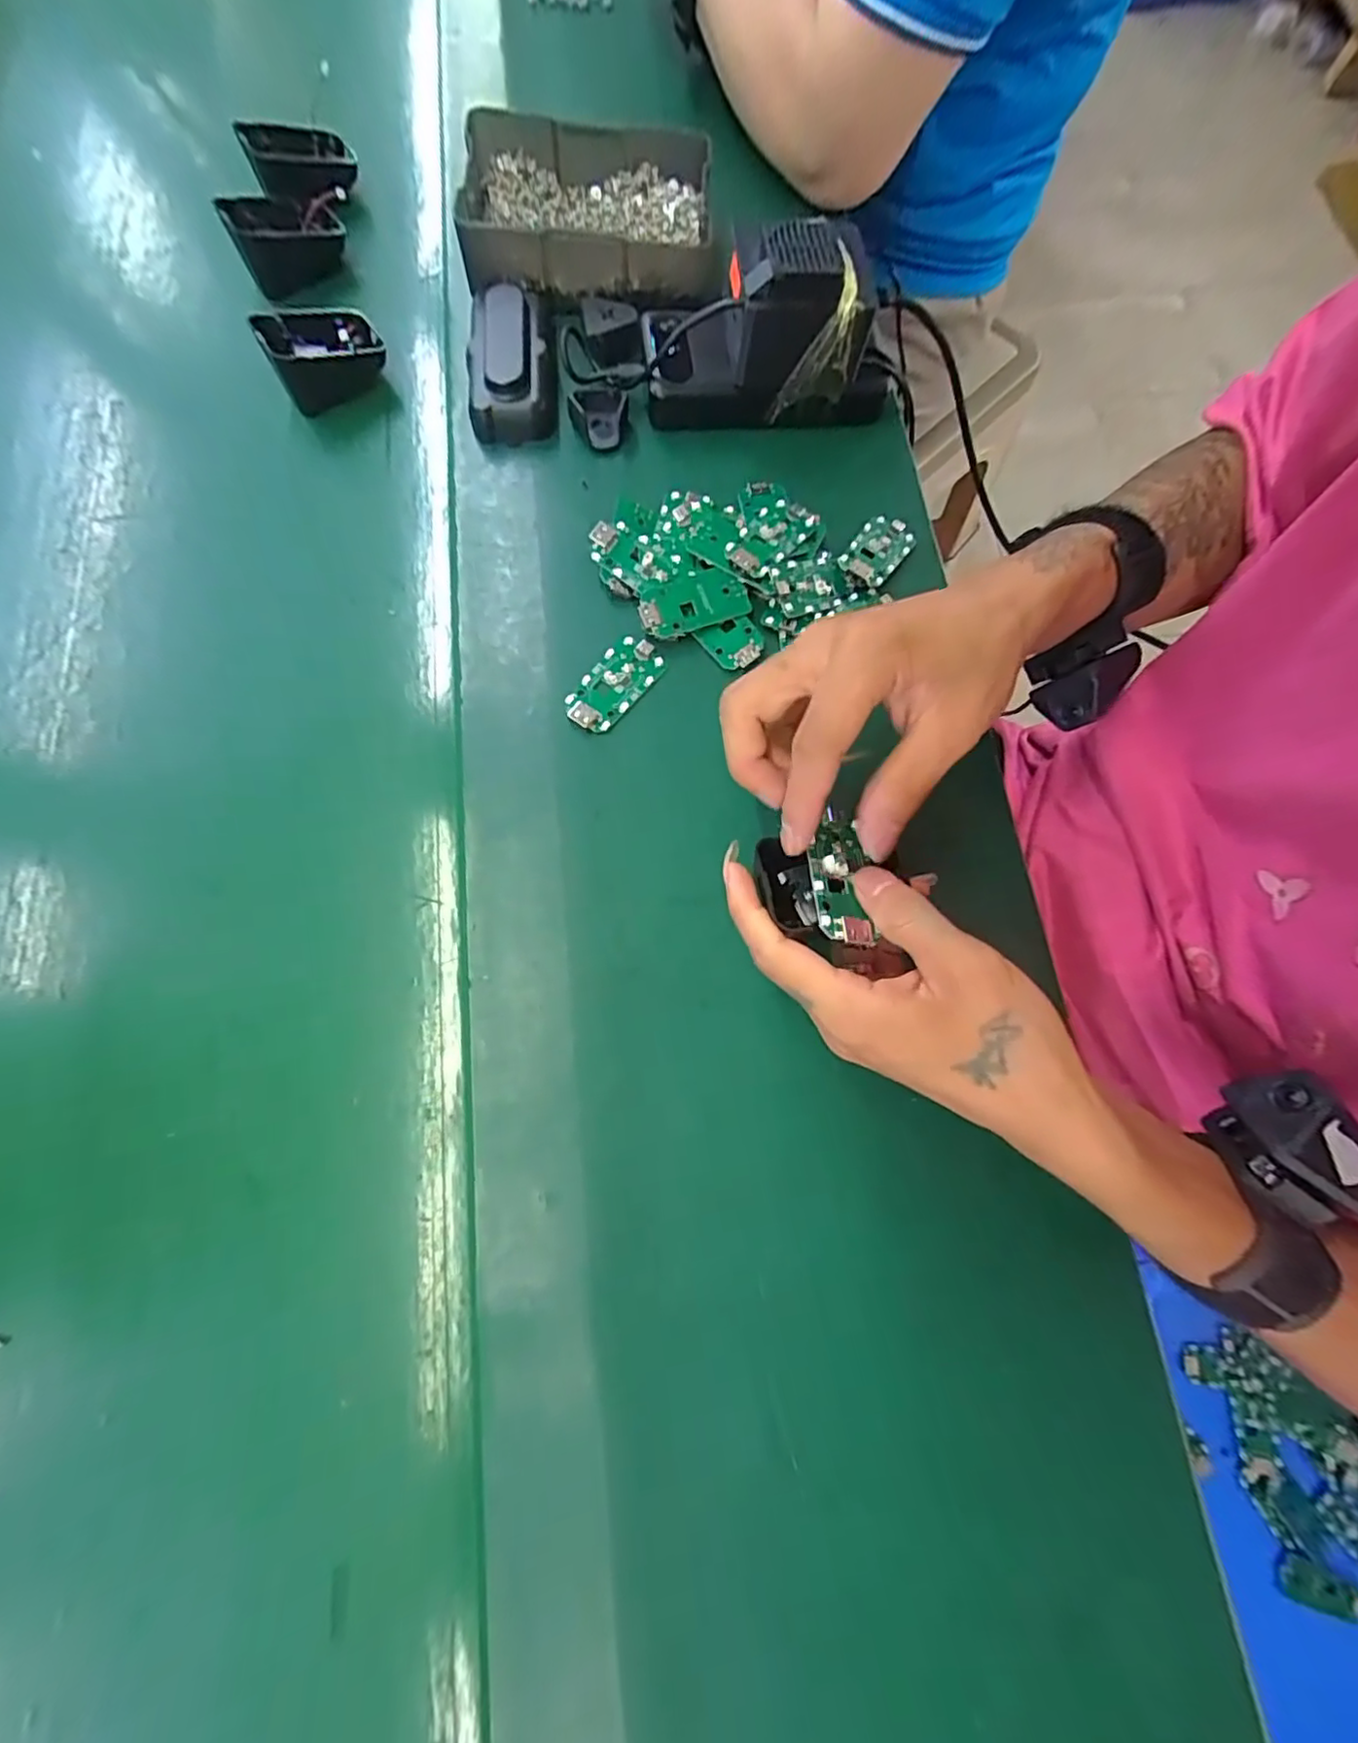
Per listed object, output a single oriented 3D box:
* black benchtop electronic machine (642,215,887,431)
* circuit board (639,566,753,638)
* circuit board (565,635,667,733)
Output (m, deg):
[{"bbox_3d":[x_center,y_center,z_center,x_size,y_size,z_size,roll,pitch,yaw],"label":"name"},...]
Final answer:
[{"bbox_3d":[0.054,-0.327,0.368,0.152,0.070,0.071,0,76,-1],"label":"black benchtop electronic machine"},{"bbox_3d":[0.008,-0.154,0.356,0.063,0.010,0.031,-19,77,-6],"label":"circuit board"},{"bbox_3d":[-0.035,-0.104,0.345,0.031,0.006,0.062,39,78,8],"label":"circuit board"}]

